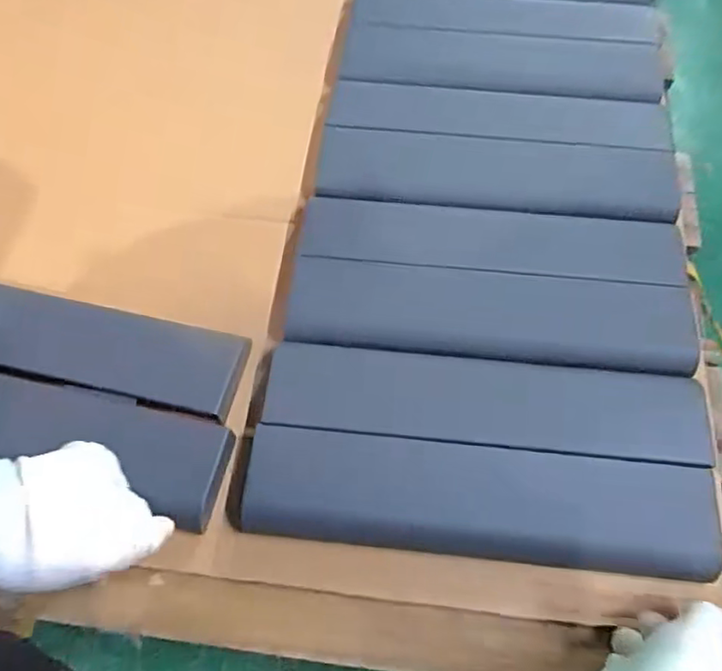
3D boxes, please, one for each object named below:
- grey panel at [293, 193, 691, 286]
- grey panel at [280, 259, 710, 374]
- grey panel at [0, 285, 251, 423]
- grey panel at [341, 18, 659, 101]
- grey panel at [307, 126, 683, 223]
[{"bbox_3d":[0.109,-0.084,0.518,0.313,0.009,0.067,5,63,5],"label":"grey panel"},{"bbox_3d":[0.102,-0.017,0.491,0.318,0.015,0.075,4,66,6],"label":"grey panel"},{"bbox_3d":[-0.251,-0.002,0.478,0.313,0.030,0.070,10,66,8],"label":"grey panel"},{"bbox_3d":[0.141,-0.282,0.620,0.311,0.013,0.082,5,66,6],"label":"grey panel"},{"bbox_3d":[0.122,-0.149,0.554,0.318,0.013,0.077,5,66,6],"label":"grey panel"}]

